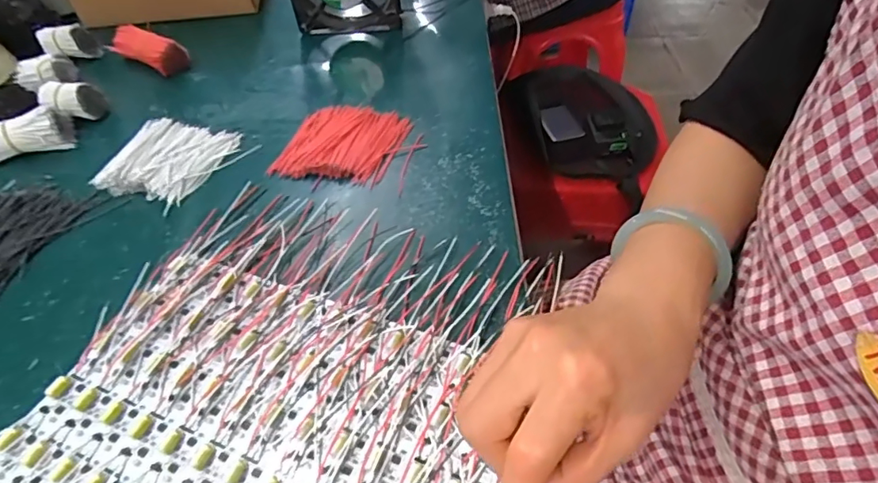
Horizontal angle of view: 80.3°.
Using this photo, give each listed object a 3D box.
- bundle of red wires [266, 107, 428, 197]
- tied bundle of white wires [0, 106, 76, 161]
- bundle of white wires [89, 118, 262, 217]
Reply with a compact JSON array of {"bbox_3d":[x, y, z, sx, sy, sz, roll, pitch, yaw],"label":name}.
[{"bbox_3d":[-0.079,-0.090,0.466,0.117,0.013,0.101,13,51,13],"label":"bundle of red wires"},{"bbox_3d":[-0.385,-0.093,0.464,0.095,0.035,0.035,-25,52,-18],"label":"tied bundle of white wires"},{"bbox_3d":[-0.234,-0.076,0.460,0.096,0.016,0.103,20,52,18],"label":"bundle of white wires"}]

